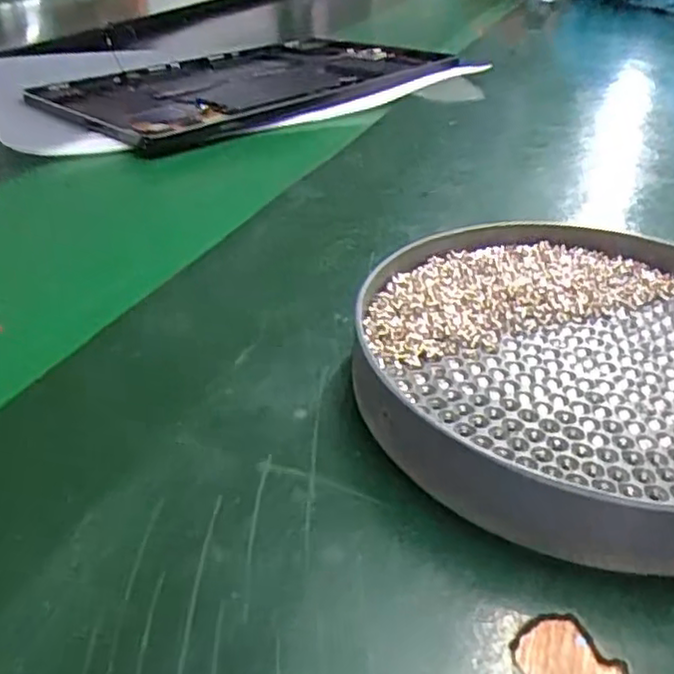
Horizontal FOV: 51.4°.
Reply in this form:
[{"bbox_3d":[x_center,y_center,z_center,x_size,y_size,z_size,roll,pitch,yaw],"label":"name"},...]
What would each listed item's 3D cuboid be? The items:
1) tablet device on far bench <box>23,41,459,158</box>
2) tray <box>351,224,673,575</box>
[{"bbox_3d":[-0.059,-0.168,0.455,0.238,0.015,0.172,-28,41,-37],"label":"tablet device on far bench"},{"bbox_3d":[0.060,0.005,0.171,0.114,0.020,0.111,-1,31,0],"label":"tray"}]

